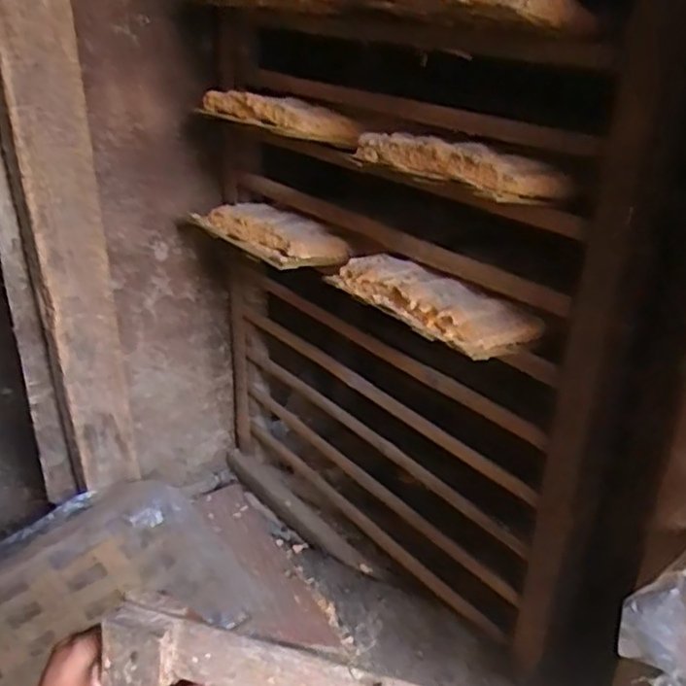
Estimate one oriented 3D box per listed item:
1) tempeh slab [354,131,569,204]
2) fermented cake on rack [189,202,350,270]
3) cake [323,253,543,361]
[{"bbox_3d":[0.109,-0.181,0.645,0.075,0.037,0.219,-19,34,-33],"label":"tempeh slab"},{"bbox_3d":[-0.105,-0.152,0.896,0.226,0.035,0.106,26,36,38],"label":"fermented cake on rack"},{"bbox_3d":[0.094,-0.048,0.714,0.224,0.039,0.108,26,36,38],"label":"cake"}]

